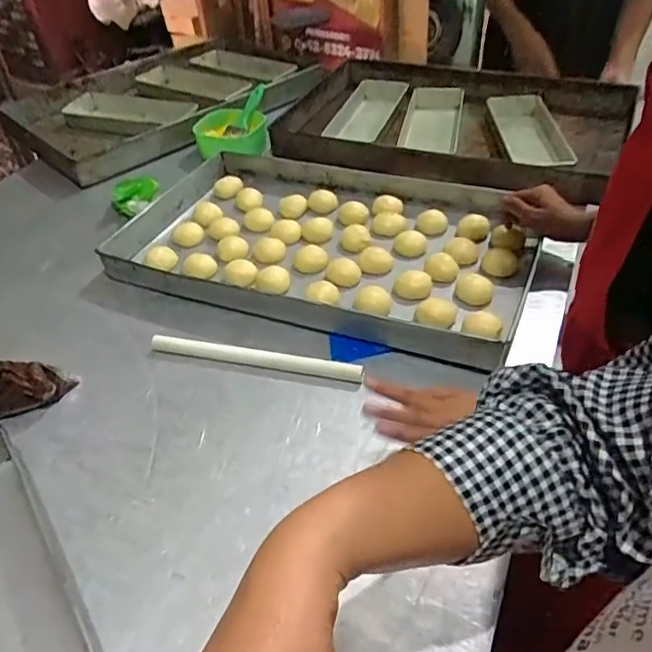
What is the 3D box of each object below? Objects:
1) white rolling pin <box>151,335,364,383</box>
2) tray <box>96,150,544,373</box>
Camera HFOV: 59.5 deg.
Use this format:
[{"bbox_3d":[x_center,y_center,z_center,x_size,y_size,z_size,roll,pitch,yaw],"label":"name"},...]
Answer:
[{"bbox_3d":[-0.093,0.038,0.732,0.288,0.017,0.022,9,44,15],"label":"white rolling pin"},{"bbox_3d":[-0.009,-0.145,0.899,0.640,0.046,0.380,14,46,20],"label":"tray"}]

